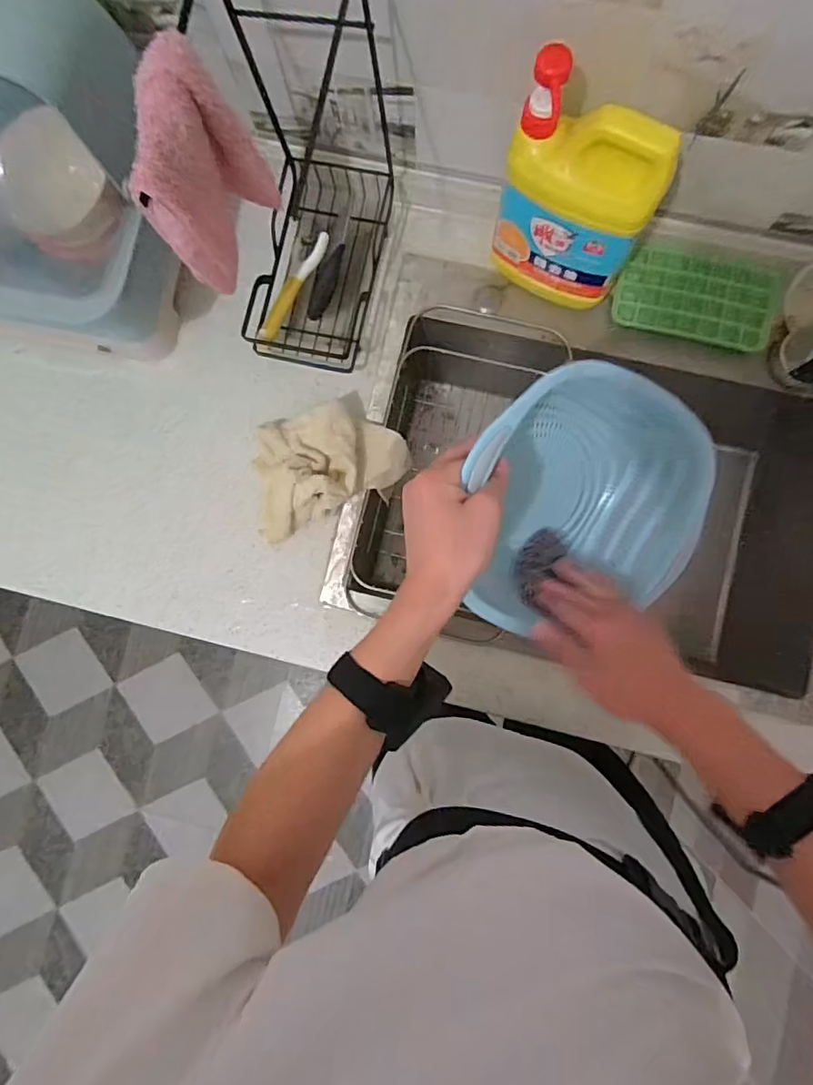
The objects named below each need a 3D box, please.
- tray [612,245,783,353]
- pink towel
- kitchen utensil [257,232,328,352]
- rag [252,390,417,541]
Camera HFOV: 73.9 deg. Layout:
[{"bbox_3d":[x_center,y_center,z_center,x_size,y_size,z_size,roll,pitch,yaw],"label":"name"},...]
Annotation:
[{"bbox_3d":[0.341,-0.288,0.634,0.176,0.028,0.090,17,87,4],"label":"tray"},{"bbox_3d":[-0.165,-0.297,0.452,0.060,0.142,0.119,4,87,3],"label":"pink towel"},{"bbox_3d":[-0.135,-0.292,0.630,0.028,0.019,0.145,38,105,5],"label":"kitchen utensil"},{"bbox_3d":[-0.096,-0.097,0.634,0.184,0.077,0.139,-18,86,2],"label":"rag"}]

